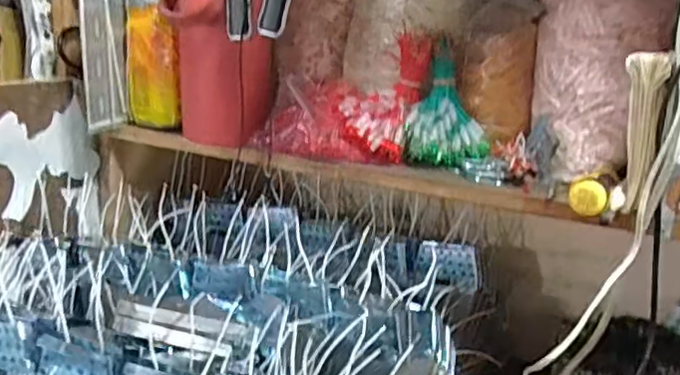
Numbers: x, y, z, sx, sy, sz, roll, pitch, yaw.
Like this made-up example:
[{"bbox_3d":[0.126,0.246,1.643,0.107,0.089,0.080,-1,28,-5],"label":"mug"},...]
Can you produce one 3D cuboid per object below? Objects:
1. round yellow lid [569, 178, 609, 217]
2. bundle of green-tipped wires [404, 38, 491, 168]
[{"bbox_3d":[0.189,0.007,0.466,0.028,0.026,0.014,9,17,19],"label":"round yellow lid"},{"bbox_3d":[0.109,-0.079,0.603,0.080,0.106,0.052,6,16,9],"label":"bundle of green-tipped wires"}]

